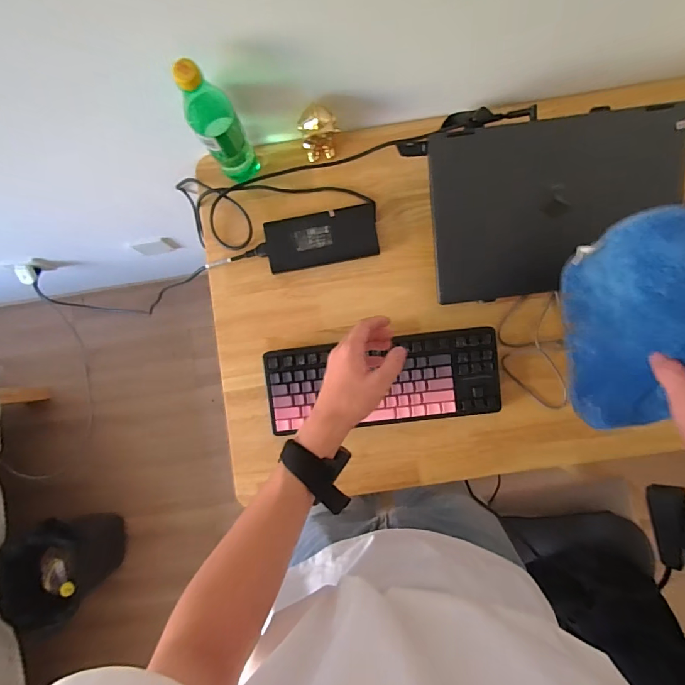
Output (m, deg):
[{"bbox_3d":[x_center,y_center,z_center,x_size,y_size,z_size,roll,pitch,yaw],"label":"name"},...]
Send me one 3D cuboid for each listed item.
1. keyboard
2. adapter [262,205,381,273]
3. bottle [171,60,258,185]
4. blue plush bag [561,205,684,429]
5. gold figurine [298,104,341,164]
[{"bbox_3d":[0.064,0.062,0.653,0.360,0.047,0.134,-7,86,2],"label":"keyboard"},{"bbox_3d":[-0.033,-0.171,0.681,0.179,0.026,0.083,-10,86,2],"label":"adapter"},{"bbox_3d":[-0.168,-0.293,0.578,0.058,0.243,0.049,-30,86,0],"label":"bottle"},{"bbox_3d":[0.313,-0.016,0.448,0.047,0.165,0.207,-2,80,-12],"label":"blue plush bag"},{"bbox_3d":[-0.036,-0.325,0.651,0.059,0.108,0.046,-28,86,0],"label":"gold figurine"}]

